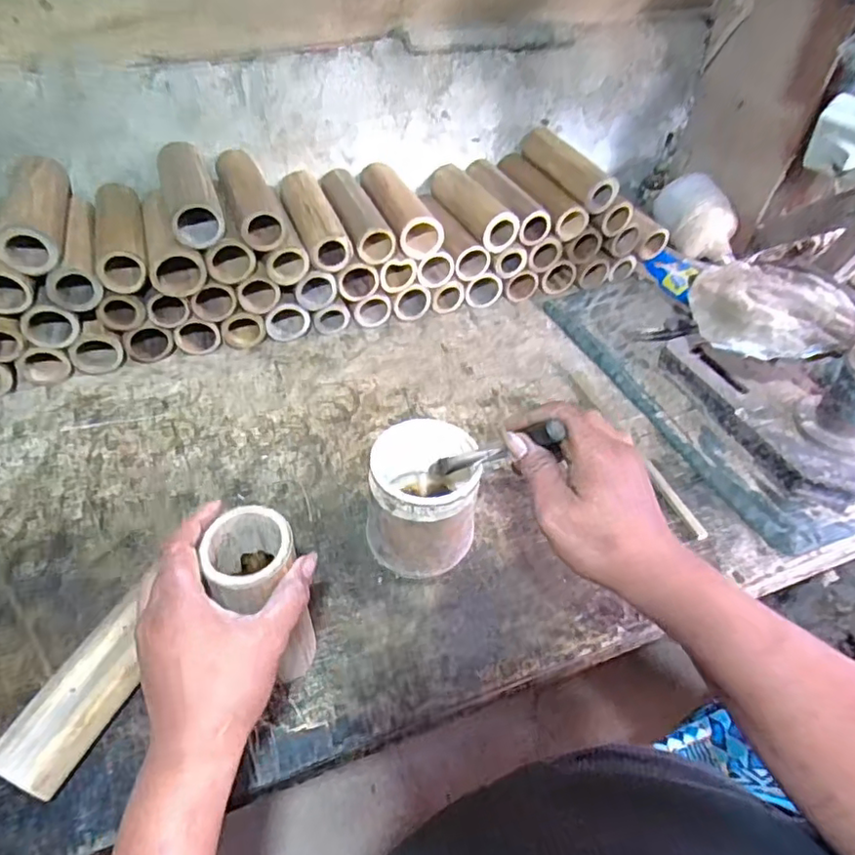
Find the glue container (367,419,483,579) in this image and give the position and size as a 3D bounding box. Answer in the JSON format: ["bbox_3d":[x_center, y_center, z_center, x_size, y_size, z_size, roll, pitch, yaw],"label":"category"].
[{"bbox_3d":[-0.003,0.071,0.561,0.098,0.126,0.097,1,48,-1],"label":"glue container"}]

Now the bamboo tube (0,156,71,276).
[{"bbox_3d":[-0.437,-0.244,0.668,0.060,0.053,0.181,-14,50,-15],"label":"bamboo tube"}]

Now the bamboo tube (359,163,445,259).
[{"bbox_3d":[-0.040,-0.303,0.811,0.068,0.063,0.173,-14,50,-15],"label":"bamboo tube"}]

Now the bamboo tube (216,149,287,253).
[{"bbox_3d":[-0.221,-0.292,0.741,0.058,0.055,0.182,-15,51,-16],"label":"bamboo tube"}]

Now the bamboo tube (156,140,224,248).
[{"bbox_3d":[-0.281,-0.277,0.707,0.053,0.057,0.178,-16,51,-16],"label":"bamboo tube"}]

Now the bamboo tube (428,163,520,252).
[{"bbox_3d":[0.061,-0.323,0.855,0.055,0.048,0.181,-18,52,-18],"label":"bamboo tube"}]

